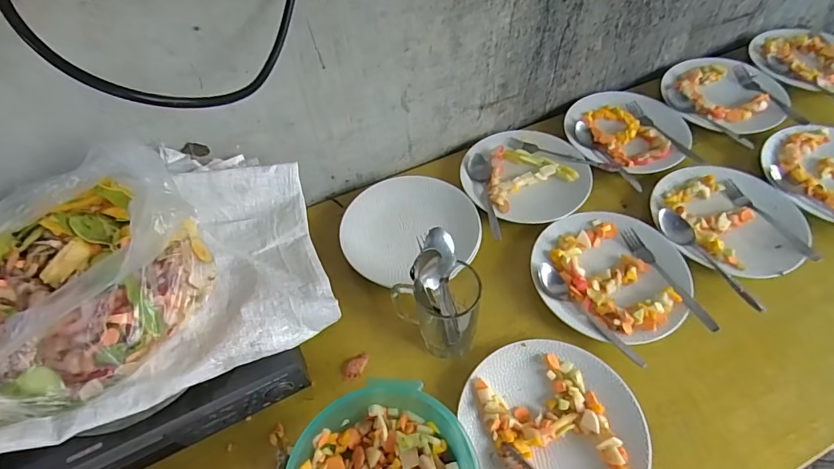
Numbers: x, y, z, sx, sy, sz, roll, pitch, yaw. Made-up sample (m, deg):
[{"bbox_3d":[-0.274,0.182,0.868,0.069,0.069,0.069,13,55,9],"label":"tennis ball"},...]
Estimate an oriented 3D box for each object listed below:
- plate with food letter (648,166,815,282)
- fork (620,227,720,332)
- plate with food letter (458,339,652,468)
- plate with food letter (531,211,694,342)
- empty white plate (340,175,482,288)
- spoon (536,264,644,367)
[{"bbox_3d":[0.452,-0.026,0.653,0.201,0.028,0.197,-1,57,2],"label":"plate with food letter"},{"bbox_3d":[0.334,0.057,0.604,0.019,0.024,0.169,-20,59,-10],"label":"fork"},{"bbox_3d":[0.152,0.215,0.510,0.187,0.032,0.186,-1,57,2],"label":"plate with food letter"},{"bbox_3d":[0.261,0.050,0.612,0.192,0.033,0.198,-1,57,2],"label":"plate with food letter"},{"bbox_3d":[-0.009,-0.011,0.679,0.198,0.023,0.180,-1,57,2],"label":"empty white plate"},{"bbox_3d":[0.215,0.100,0.567,0.039,0.016,0.164,-28,60,-15],"label":"spoon"}]

